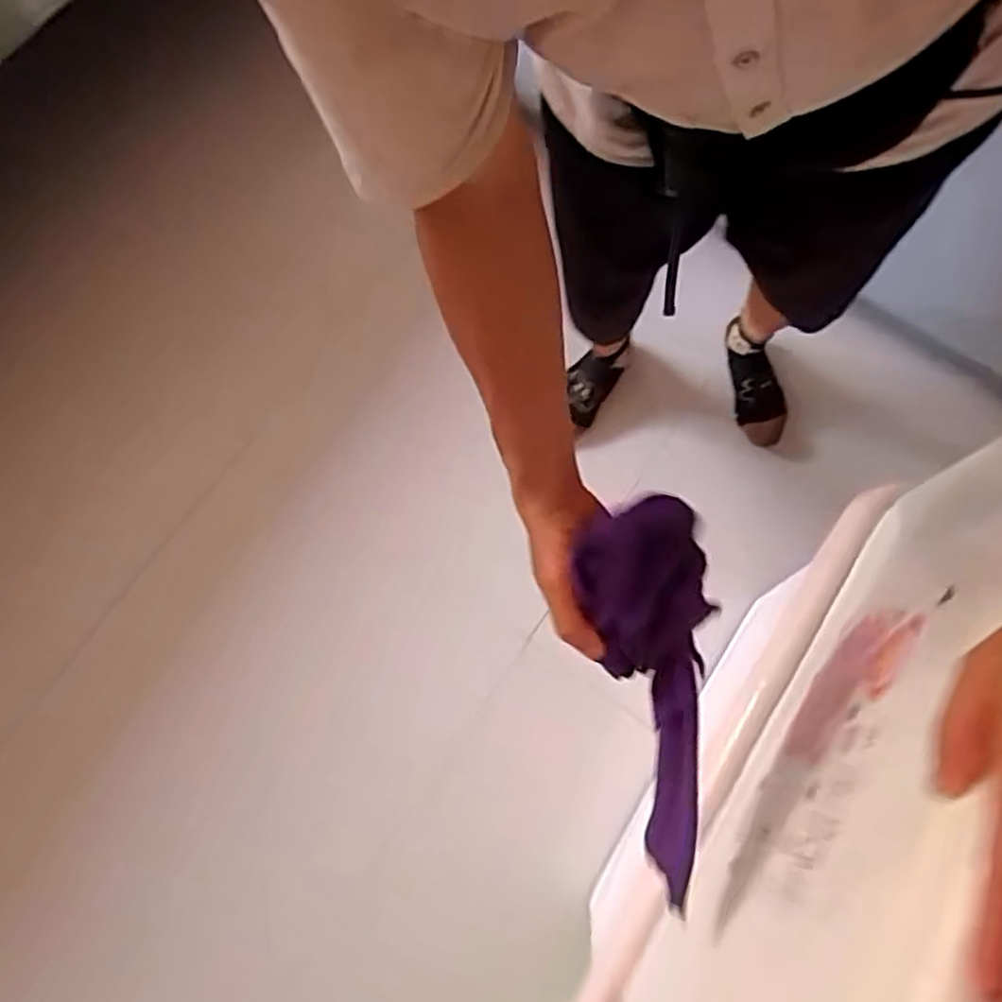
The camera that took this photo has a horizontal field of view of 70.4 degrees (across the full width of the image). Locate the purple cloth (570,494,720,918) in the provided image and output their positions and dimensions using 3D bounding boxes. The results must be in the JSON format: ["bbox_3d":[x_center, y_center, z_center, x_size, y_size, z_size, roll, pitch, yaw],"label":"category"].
[{"bbox_3d":[0.106,0.136,0.482,0.085,0.052,0.266,-7,93,0],"label":"purple cloth"}]

